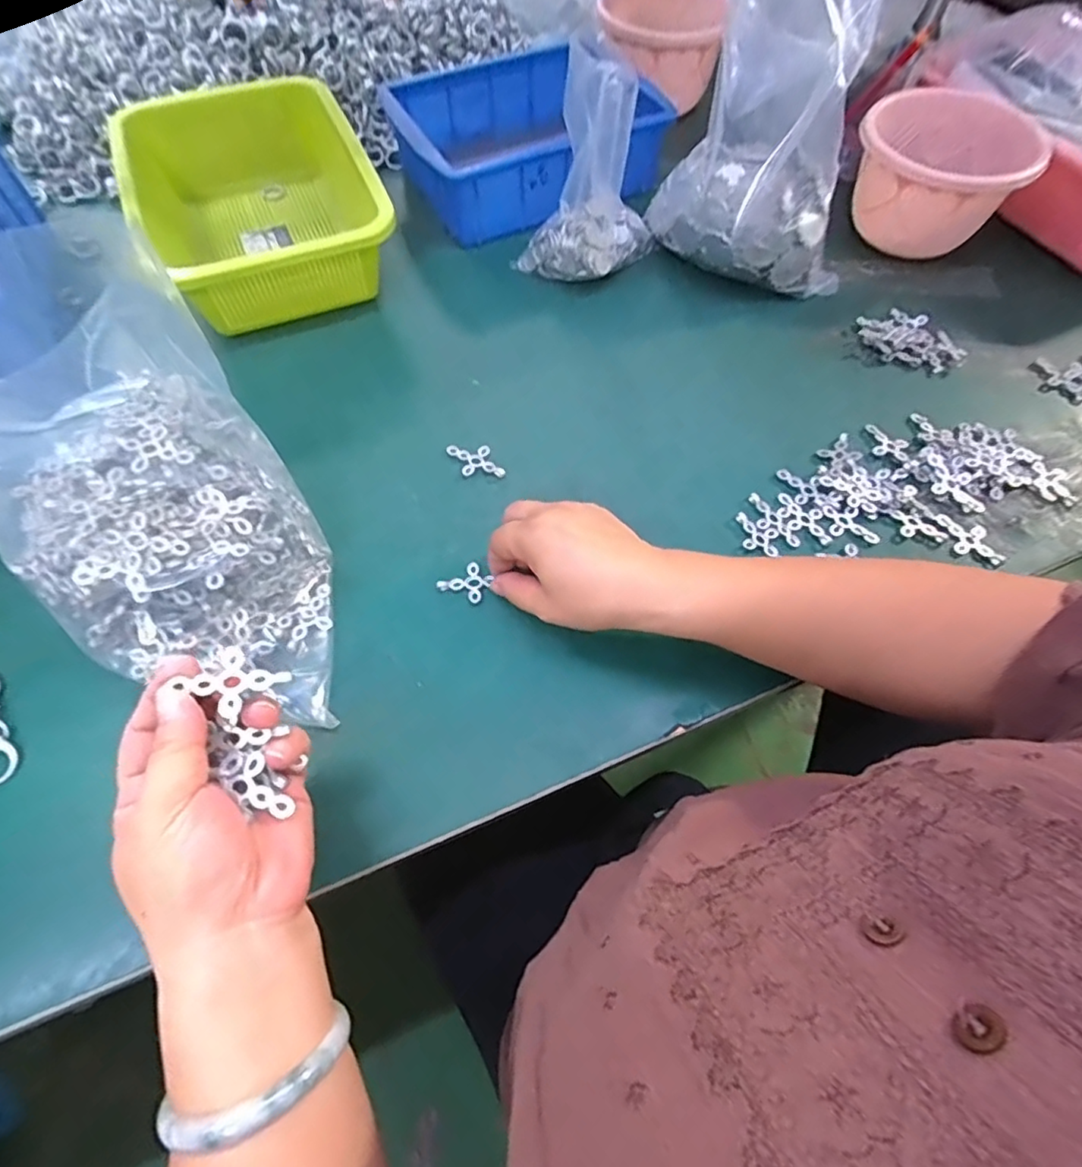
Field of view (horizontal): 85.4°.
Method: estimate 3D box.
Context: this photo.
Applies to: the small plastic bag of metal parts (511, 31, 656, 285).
[{"bbox_3d":[0.041,-0.331,0.481,0.113,0.155,0.069,14,63,5],"label":"small plastic bag of metal parts"}]

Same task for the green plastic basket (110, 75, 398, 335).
[{"bbox_3d":[-0.249,-0.337,0.518,0.185,0.075,0.243,-22,65,-13],"label":"green plastic basket"}]

